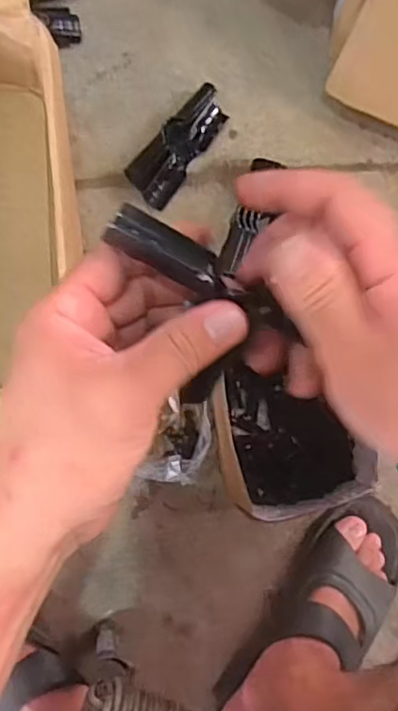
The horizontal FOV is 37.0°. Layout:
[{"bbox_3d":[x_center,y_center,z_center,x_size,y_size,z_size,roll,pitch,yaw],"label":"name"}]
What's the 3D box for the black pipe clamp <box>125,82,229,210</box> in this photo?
[{"bbox_3d":[-0.020,-0.222,0.635,0.050,0.031,0.131,40,82,-4],"label":"black pipe clamp"}]

